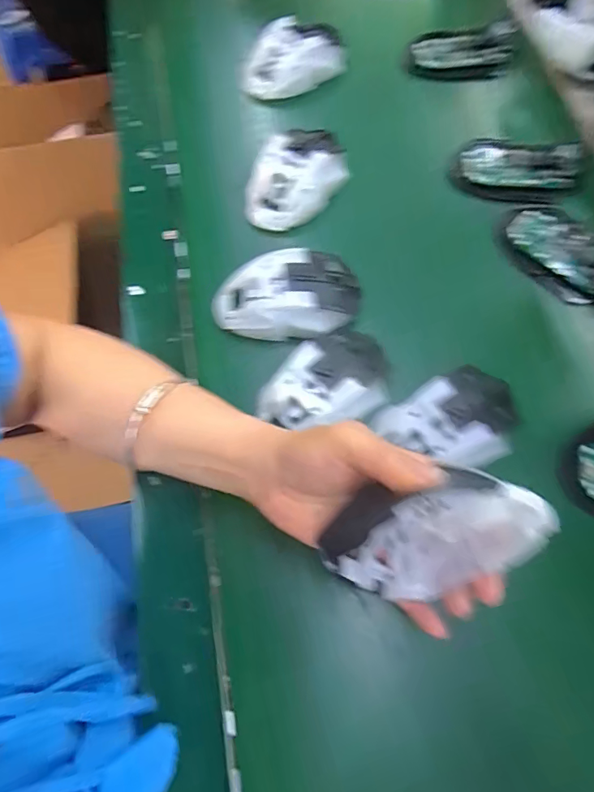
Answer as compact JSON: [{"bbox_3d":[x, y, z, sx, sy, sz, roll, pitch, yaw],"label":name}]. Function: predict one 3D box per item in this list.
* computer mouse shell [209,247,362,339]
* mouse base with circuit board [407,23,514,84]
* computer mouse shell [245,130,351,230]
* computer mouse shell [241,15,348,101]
[{"bbox_3d":[-0.010,-0.077,0.372,0.114,0.033,0.065,-7,68,-1],"label":"computer mouse shell"},{"bbox_3d":[0.171,-0.353,0.485,0.110,0.019,0.058,-1,68,1],"label":"mouse base with circuit board"},{"bbox_3d":[0.001,-0.197,0.421,0.067,0.037,0.108,30,72,13],"label":"computer mouse shell"},{"bbox_3d":[-0.001,-0.340,0.475,0.110,0.037,0.069,-15,69,-5],"label":"computer mouse shell"}]

